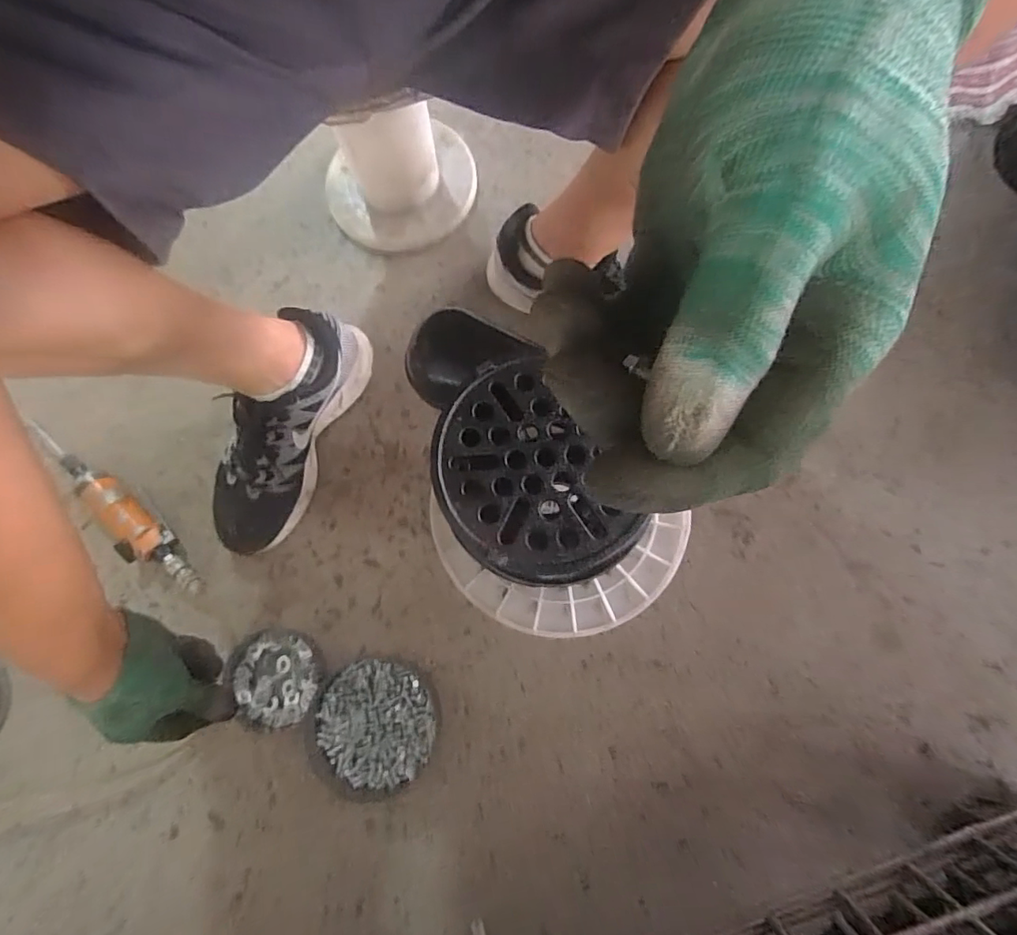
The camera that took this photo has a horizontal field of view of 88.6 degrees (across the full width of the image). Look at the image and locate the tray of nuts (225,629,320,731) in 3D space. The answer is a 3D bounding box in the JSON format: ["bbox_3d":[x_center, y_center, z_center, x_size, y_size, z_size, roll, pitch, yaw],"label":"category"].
[{"bbox_3d":[-0.258,0.232,0.579,0.097,0.015,0.102,-30,79,-5],"label":"tray of nuts"}]

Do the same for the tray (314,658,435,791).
[{"bbox_3d":[-0.143,0.278,0.567,0.127,0.022,0.123,43,82,10],"label":"tray"}]

